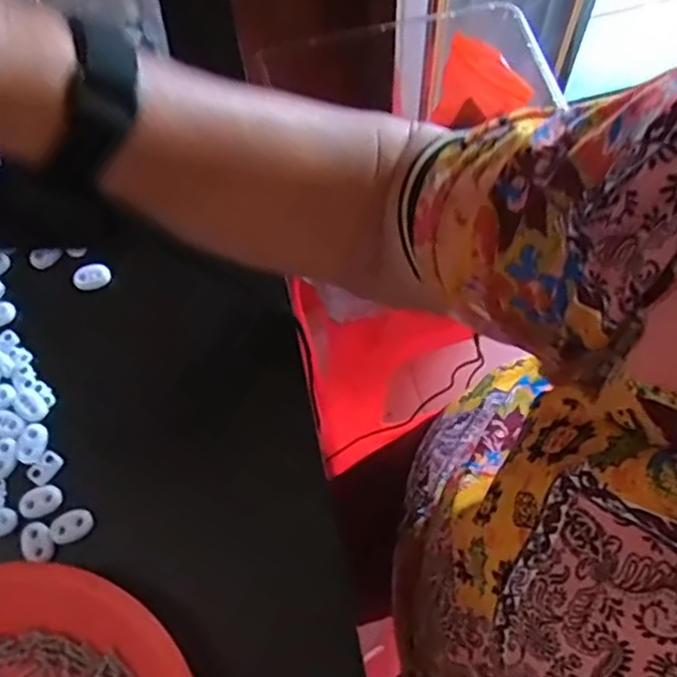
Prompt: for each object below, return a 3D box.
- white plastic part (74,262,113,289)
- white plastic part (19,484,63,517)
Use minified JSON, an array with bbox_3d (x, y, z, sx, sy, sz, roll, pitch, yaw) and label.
[{"bbox_3d":[-0.159,-0.041,0.414,0.023,0.009,0.014,-17,65,-5],"label":"white plastic part"},{"bbox_3d":[-0.166,0.090,0.357,0.023,0.004,0.017,-8,64,-1],"label":"white plastic part"}]

